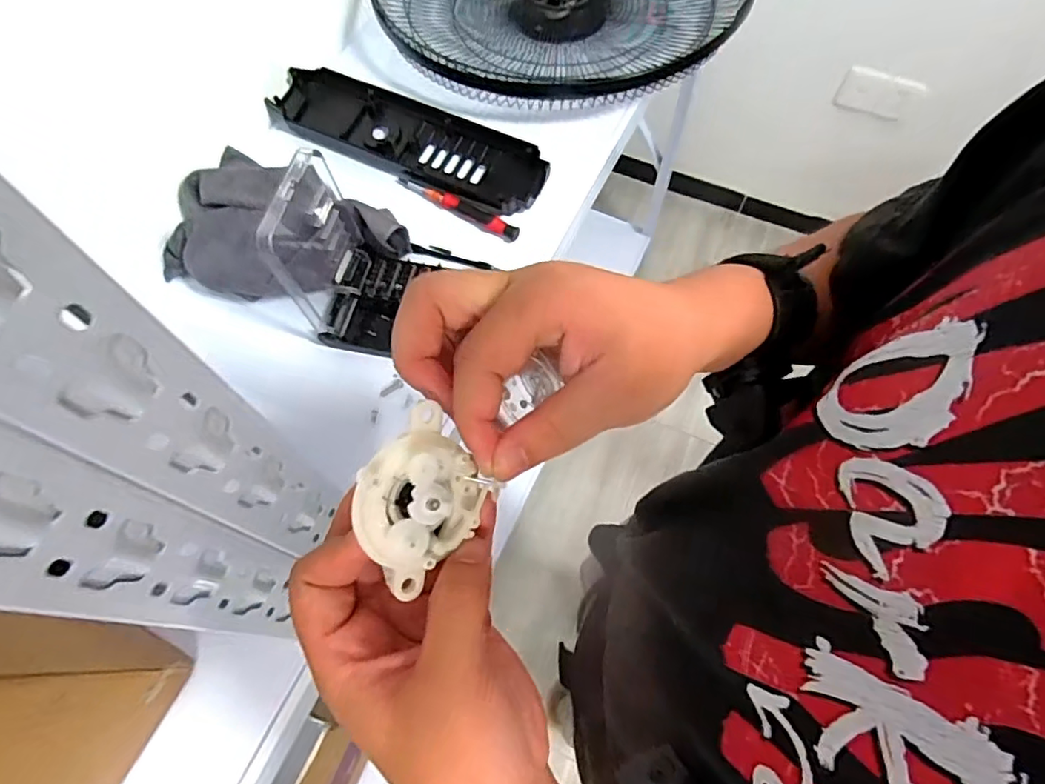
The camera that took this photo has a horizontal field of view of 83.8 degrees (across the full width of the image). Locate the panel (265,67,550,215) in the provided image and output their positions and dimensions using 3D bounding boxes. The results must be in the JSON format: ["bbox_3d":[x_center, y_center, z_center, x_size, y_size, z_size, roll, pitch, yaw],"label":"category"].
[{"bbox_3d":[-0.141,-0.299,0.701,0.359,0.052,0.096,25,67,12],"label":"panel"}]

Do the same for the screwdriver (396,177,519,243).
[{"bbox_3d":[-0.077,-0.213,0.661,0.162,0.022,0.019,27,68,12],"label":"screwdriver"}]

